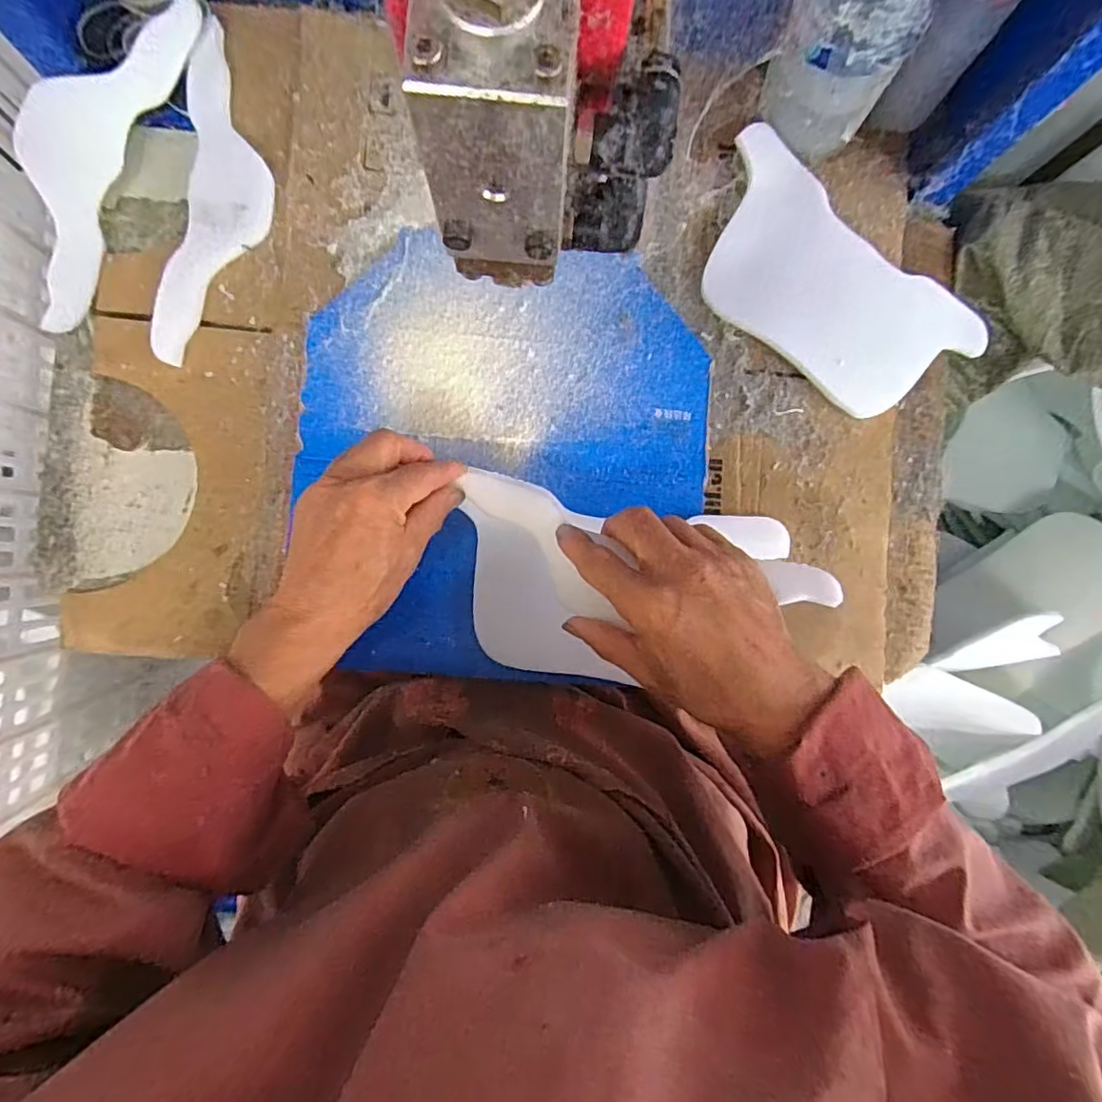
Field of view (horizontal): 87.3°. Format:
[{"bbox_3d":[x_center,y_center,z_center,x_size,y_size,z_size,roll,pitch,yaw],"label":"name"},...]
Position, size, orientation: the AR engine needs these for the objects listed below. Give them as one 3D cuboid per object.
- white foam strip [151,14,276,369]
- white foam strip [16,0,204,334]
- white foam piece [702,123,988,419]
[{"bbox_3d":[-0.238,-0.252,0.417,0.064,0.015,0.235,6,87,-4],"label":"white foam strip"},{"bbox_3d":[-0.325,-0.282,0.403,0.065,0.014,0.246,22,91,-31],"label":"white foam strip"},{"bbox_3d":[0.216,-0.199,0.444,0.232,0.014,0.126,37,85,-1],"label":"white foam piece"}]

